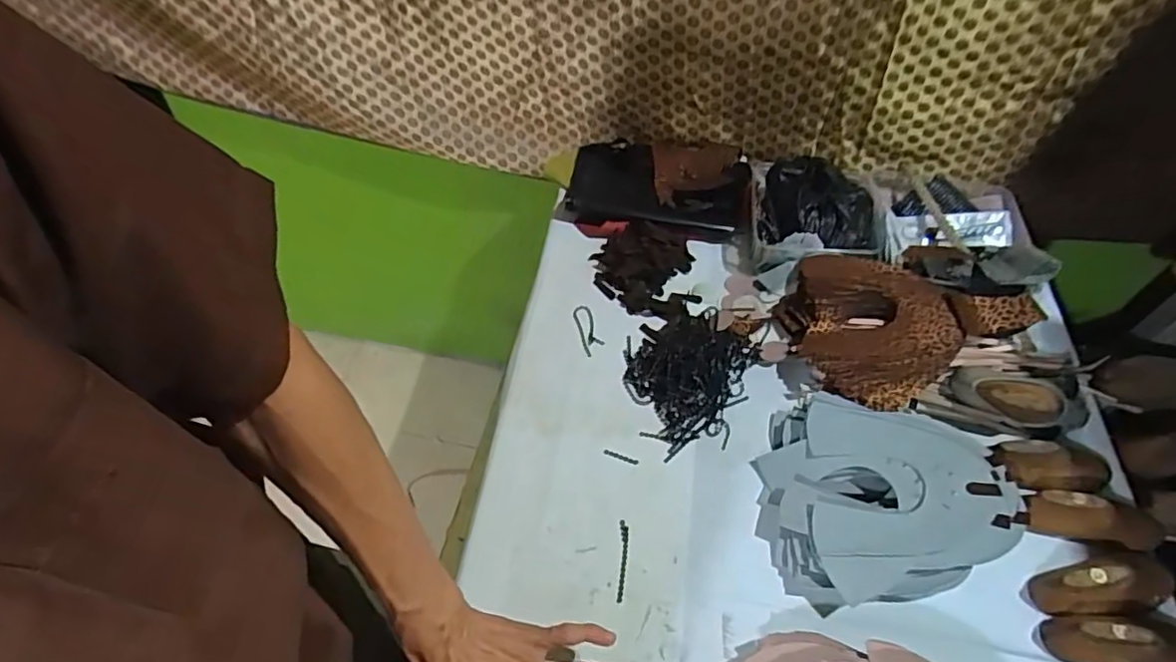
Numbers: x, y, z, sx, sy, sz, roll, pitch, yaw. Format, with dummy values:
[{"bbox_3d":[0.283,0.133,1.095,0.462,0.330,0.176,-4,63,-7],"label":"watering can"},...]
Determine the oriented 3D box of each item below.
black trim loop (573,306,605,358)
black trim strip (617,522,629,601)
[{"bbox_3d":[0.001,-0.002,0.747,0.026,0.010,0.071,-13,55,-11],"label":"black trim loop"},{"bbox_3d":[0.034,0.224,0.588,0.010,0.004,0.077,4,54,1],"label":"black trim strip"}]

